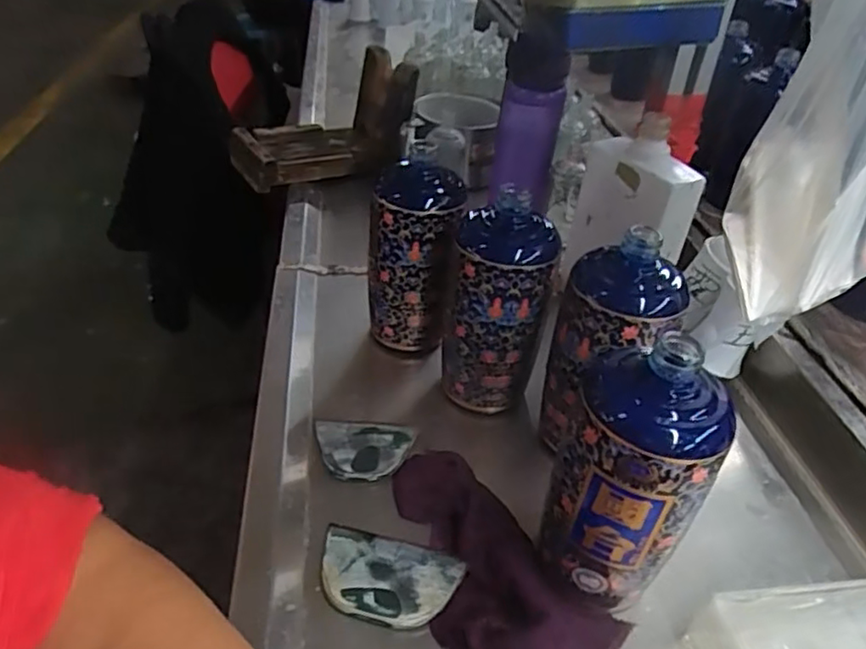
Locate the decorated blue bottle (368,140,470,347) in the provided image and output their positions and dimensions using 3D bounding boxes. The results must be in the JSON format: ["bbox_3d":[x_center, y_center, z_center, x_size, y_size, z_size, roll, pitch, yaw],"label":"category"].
[{"bbox_3d":[-0.017,-0.057,0.563,0.079,0.167,0.064,1,38,-2],"label":"decorated blue bottle"}]

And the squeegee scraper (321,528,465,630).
[{"bbox_3d":[-0.030,0.161,0.405,0.091,0.005,0.058,10,39,10],"label":"squeegee scraper"}]

